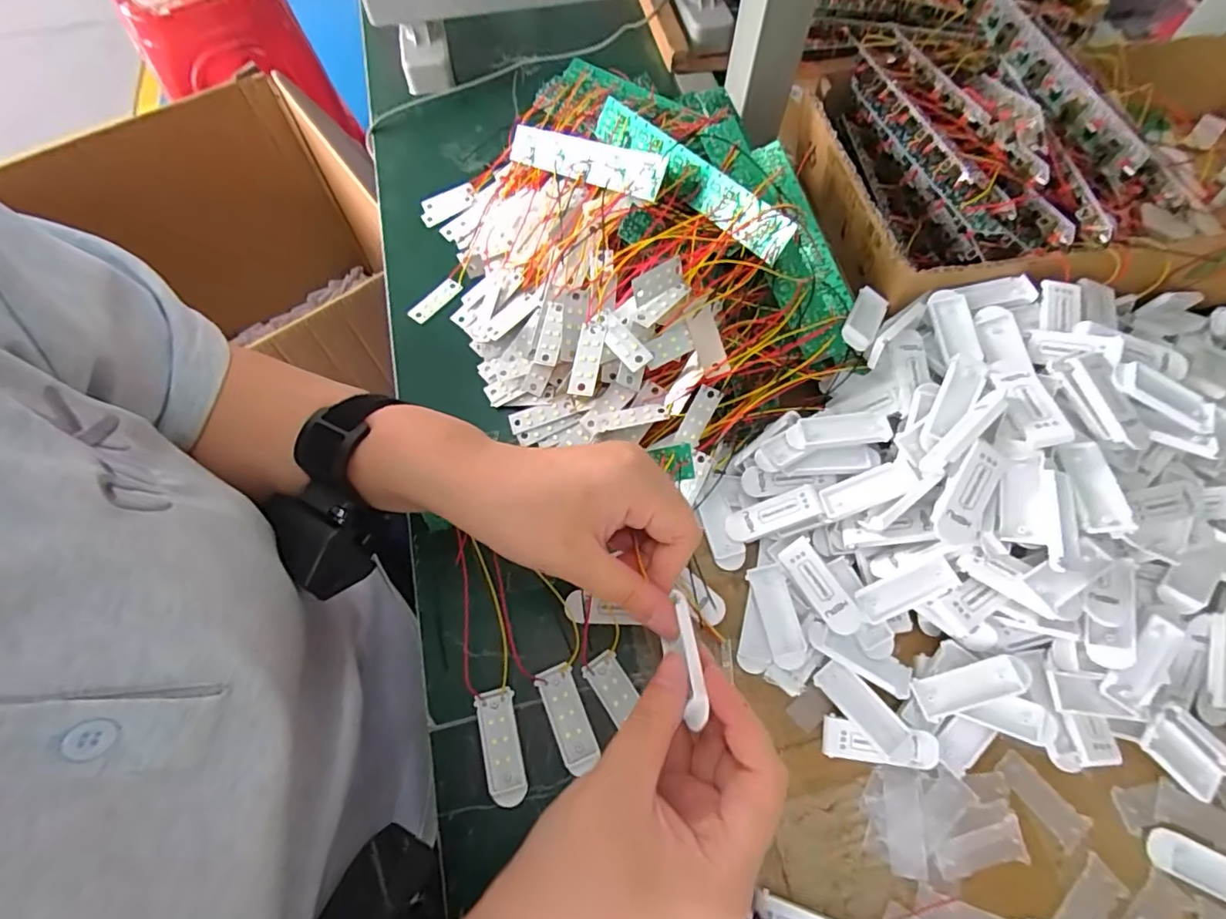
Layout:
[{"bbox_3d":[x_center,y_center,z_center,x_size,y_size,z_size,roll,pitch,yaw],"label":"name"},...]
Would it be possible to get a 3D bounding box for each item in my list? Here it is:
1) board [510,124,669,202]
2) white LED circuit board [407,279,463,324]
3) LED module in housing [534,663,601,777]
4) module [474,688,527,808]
[{"bbox_3d":[-0.026,-0.219,0.404,0.177,0.006,0.029,38,112,39],"label":"board"},{"bbox_3d":[-0.140,-0.126,0.439,0.017,0.004,0.046,38,73,17],"label":"white LED circuit board"},{"bbox_3d":[-0.026,0.147,0.314,0.019,0.004,0.054,-24,67,-8],"label":"LED module in housing"},{"bbox_3d":[-0.062,0.160,0.308,0.021,0.004,0.056,-15,66,-4],"label":"module"}]

